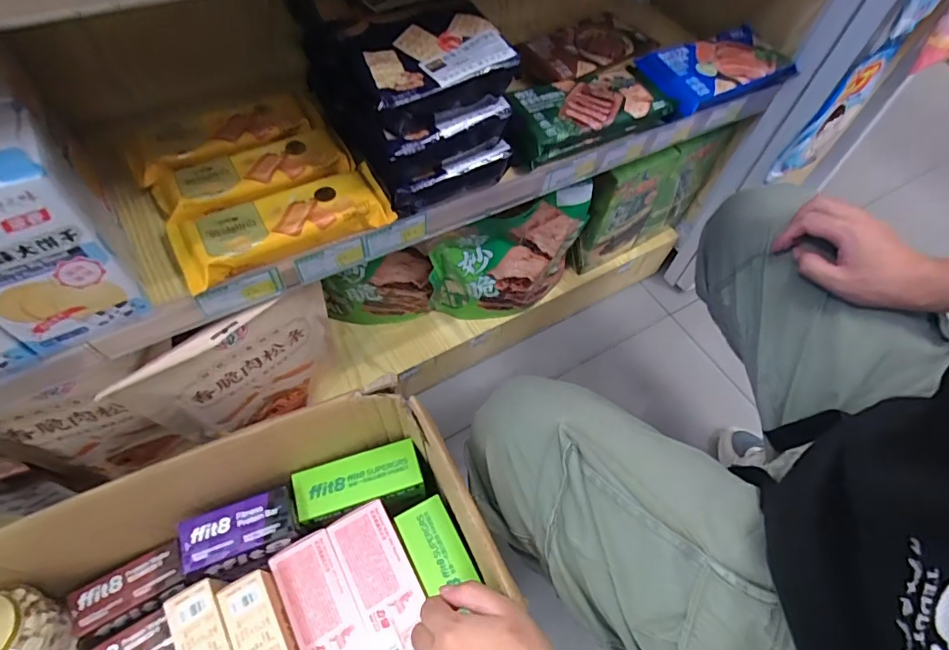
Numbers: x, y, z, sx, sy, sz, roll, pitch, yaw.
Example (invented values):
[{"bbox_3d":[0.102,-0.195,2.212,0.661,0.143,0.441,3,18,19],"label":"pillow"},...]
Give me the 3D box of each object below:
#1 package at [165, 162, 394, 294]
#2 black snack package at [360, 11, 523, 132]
[{"bbox_3d":[-0.188,-0.104,0.487,0.200,0.031,0.085,-25,63,-18],"label":"package"},{"bbox_3d":[-0.039,-0.232,0.452,0.147,0.056,0.098,-28,64,-19],"label":"black snack package"}]

